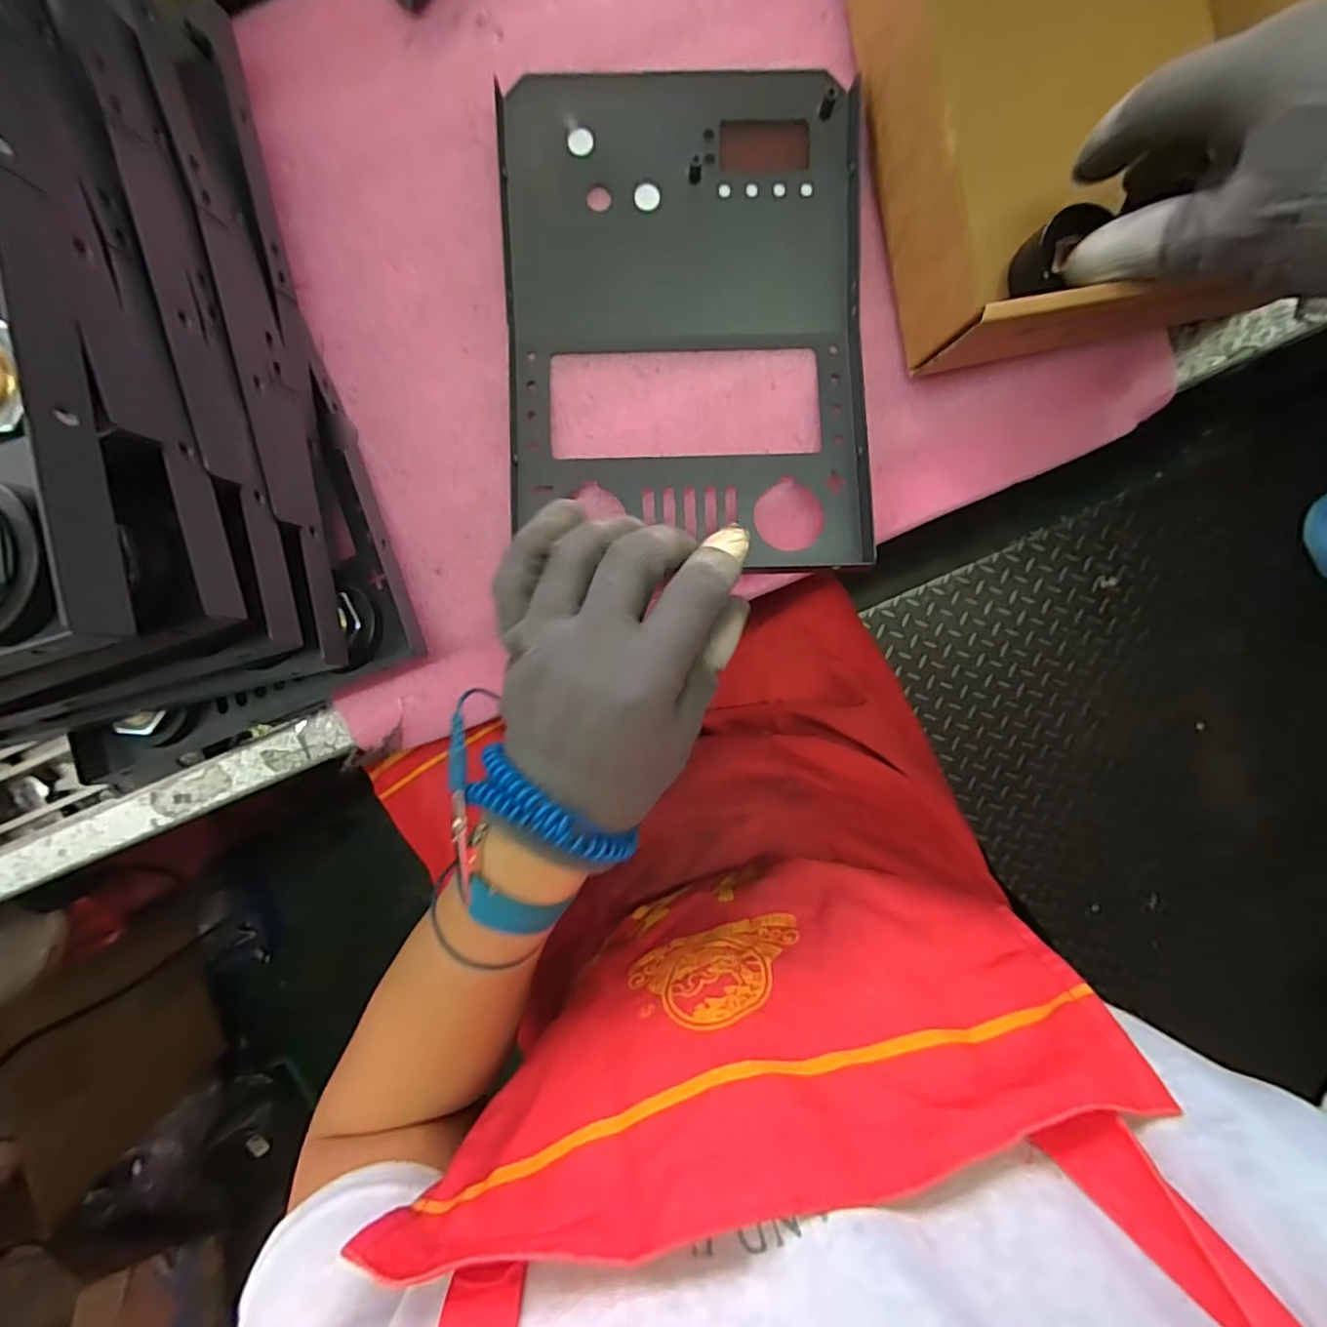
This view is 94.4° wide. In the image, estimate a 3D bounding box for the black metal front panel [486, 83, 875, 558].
[{"bbox_3d":[0.010,-0.147,0.267,0.152,0.018,0.210,-1,94,-2],"label":"black metal front panel"}]

